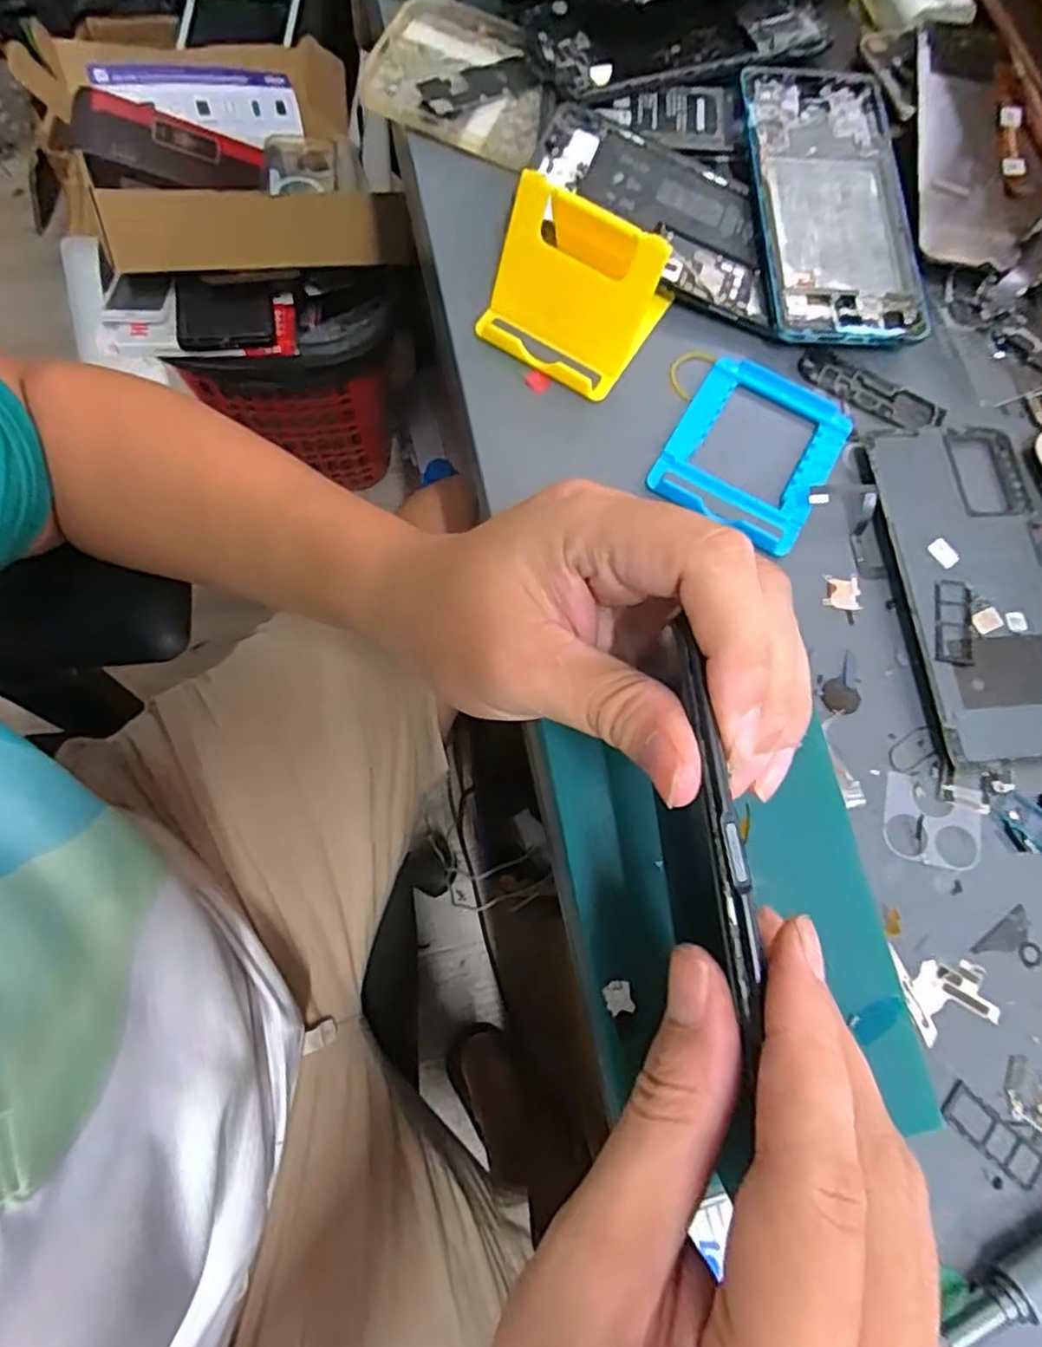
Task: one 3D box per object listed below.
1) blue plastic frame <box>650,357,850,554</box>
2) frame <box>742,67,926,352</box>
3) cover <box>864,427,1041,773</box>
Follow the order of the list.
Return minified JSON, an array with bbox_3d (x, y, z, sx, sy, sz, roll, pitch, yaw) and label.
[{"bbox_3d":[0.107,-0.103,0.314,0.071,0.006,0.087,30,74,4],"label":"blue plastic frame"},{"bbox_3d":[0.156,-0.237,0.341,0.077,0.009,0.163,-1,74,-5],"label":"frame"},{"bbox_3d":[0.203,-0.039,0.297,0.072,0.004,0.156,-4,74,-6],"label":"cover"}]

